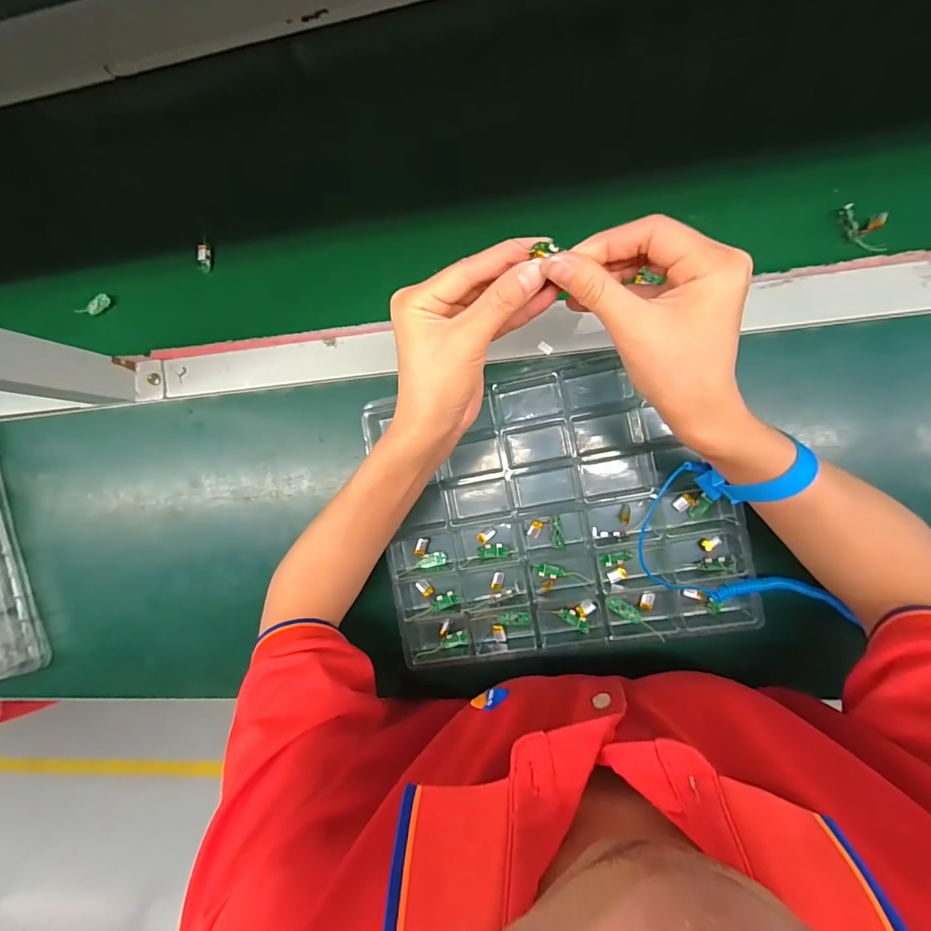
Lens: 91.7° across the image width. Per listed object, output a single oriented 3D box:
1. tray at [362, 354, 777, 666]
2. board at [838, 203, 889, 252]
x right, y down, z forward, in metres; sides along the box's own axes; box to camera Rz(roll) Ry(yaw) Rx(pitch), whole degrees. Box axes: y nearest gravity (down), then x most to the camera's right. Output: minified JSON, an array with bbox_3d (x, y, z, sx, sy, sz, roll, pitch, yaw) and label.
[{"bbox_3d":[0.071,0.033,0.385,0.284,0.020,0.242,-9,89,9],"label":"tray"},{"bbox_3d":[0.320,-0.190,0.364,0.040,0.011,0.027,22,94,9],"label":"board"}]

